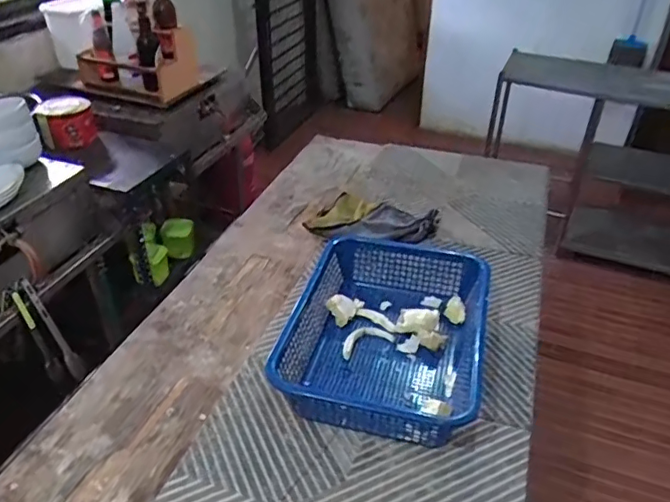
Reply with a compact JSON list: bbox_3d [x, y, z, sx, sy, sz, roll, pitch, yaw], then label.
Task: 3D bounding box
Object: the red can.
[{"bbox_3d":[-0.769,-0.372,1.597,0.145,0.125,0.127,-18,40,-24],"label":"red can"}]

